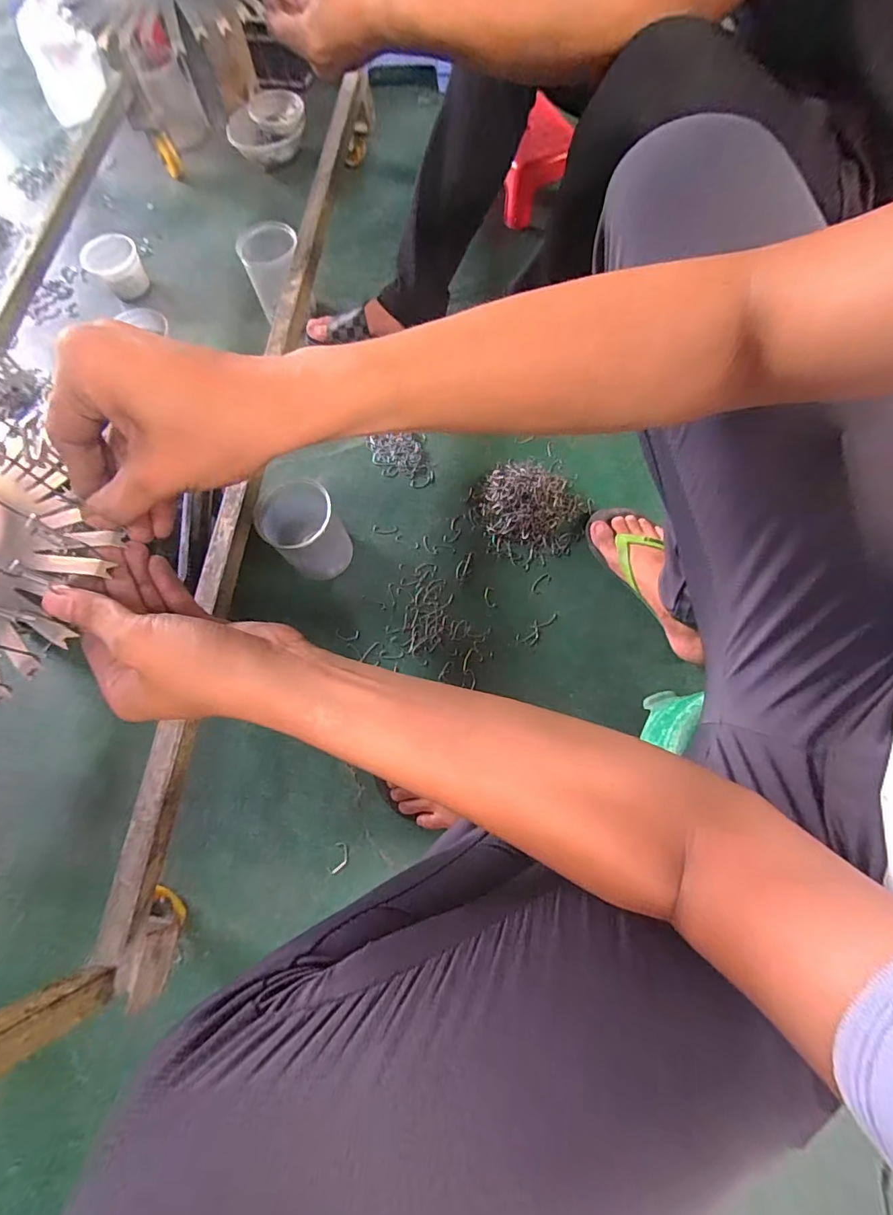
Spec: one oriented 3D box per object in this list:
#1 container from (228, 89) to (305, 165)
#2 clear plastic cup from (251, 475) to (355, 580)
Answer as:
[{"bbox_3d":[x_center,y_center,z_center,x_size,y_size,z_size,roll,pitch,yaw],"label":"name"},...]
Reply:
[{"bbox_3d":[-0.386,-1.052,1.040,0.153,0.060,0.153,-1,71,3],"label":"container"},{"bbox_3d":[-0.210,-0.109,0.711,0.108,0.105,0.115,-1,71,2],"label":"clear plastic cup"}]

